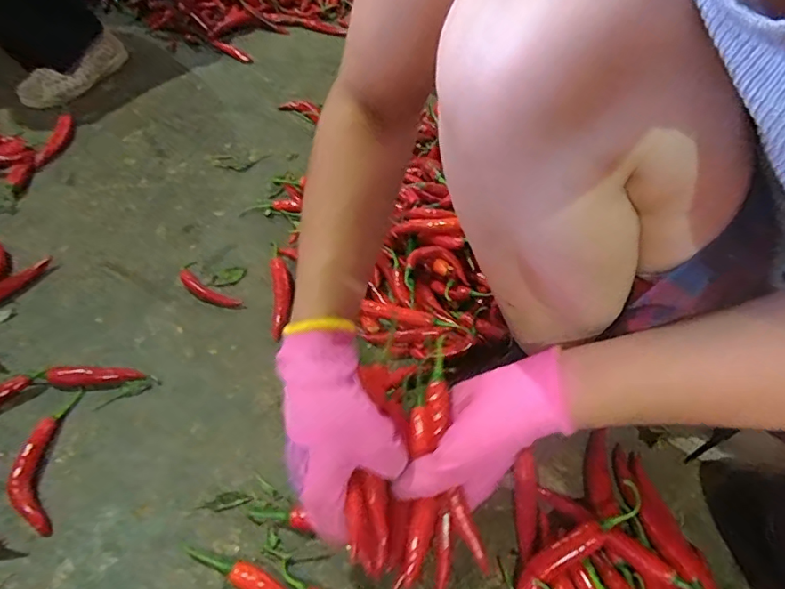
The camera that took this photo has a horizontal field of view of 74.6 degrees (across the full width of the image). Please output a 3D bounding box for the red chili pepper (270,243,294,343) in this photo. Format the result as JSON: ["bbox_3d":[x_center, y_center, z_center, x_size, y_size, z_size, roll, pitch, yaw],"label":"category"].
[{"bbox_3d":[-0.139,-0.009,0.647,0.027,0.017,0.164,-4,48,-11],"label":"red chili pepper"}]

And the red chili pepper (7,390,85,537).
[{"bbox_3d":[-0.326,0.150,0.480,0.036,0.017,0.137,-3,48,-10],"label":"red chili pepper"}]

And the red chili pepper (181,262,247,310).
[{"bbox_3d":[-0.230,-0.006,0.643,0.102,0.014,0.032,34,52,23],"label":"red chili pepper"}]

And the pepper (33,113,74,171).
[{"bbox_3d":[-0.535,-0.249,0.823,0.033,0.016,0.140,-2,48,-9],"label":"pepper"}]

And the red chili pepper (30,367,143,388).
[{"bbox_3d":[-0.316,0.083,0.534,0.102,0.017,0.022,-1,48,-8],"label":"red chili pepper"}]

